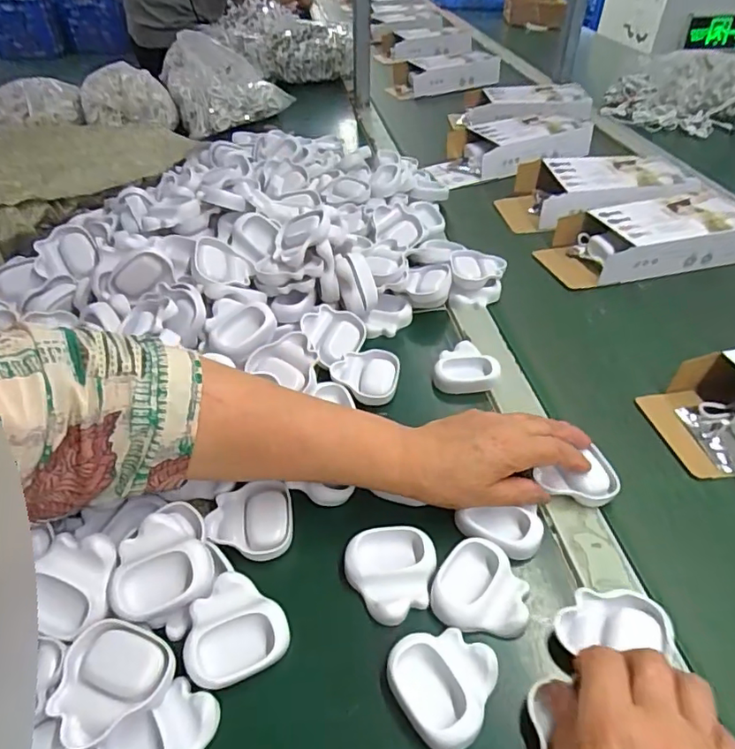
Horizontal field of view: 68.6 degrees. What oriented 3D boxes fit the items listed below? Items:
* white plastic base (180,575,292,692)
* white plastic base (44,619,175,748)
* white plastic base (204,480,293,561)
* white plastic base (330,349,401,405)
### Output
[{"bbox_3d":[-0.081,0.161,0.340,0.059,0.024,0.060,-4,44,-3],"label":"white plastic base"},{"bbox_3d":[-0.149,0.174,0.314,0.063,0.019,0.059,-1,44,1],"label":"white plastic base"},{"bbox_3d":[-0.089,0.113,0.405,0.062,0.018,0.058,-3,44,-2],"label":"white plastic base"},{"bbox_3d":[-0.001,0.003,0.513,0.063,0.016,0.065,-7,44,-6],"label":"white plastic base"}]

